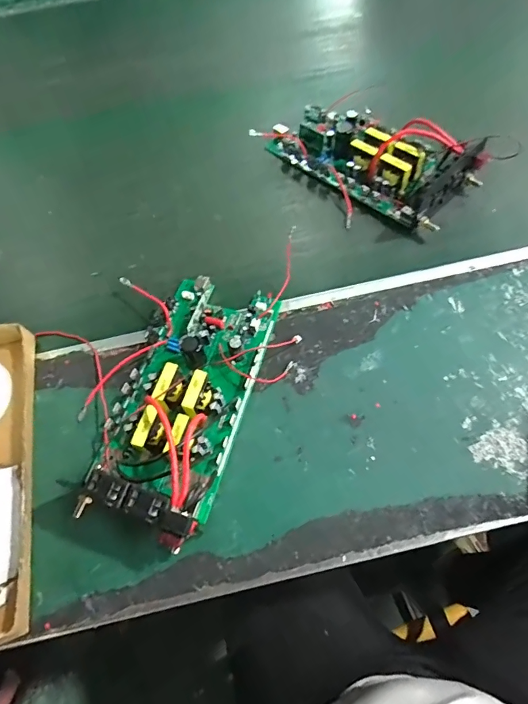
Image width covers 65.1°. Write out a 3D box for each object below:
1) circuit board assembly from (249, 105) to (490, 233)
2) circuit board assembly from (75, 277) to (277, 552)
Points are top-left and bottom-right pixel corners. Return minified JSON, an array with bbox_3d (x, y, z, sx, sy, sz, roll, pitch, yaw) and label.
[{"bbox_3d":[0.139,-0.282,0.569,0.149,0.068,0.283,-42,70,-15],"label":"circuit board assembly"},{"bbox_3d":[-0.085,0.036,0.433,0.164,0.055,0.284,15,67,10],"label":"circuit board assembly"}]

